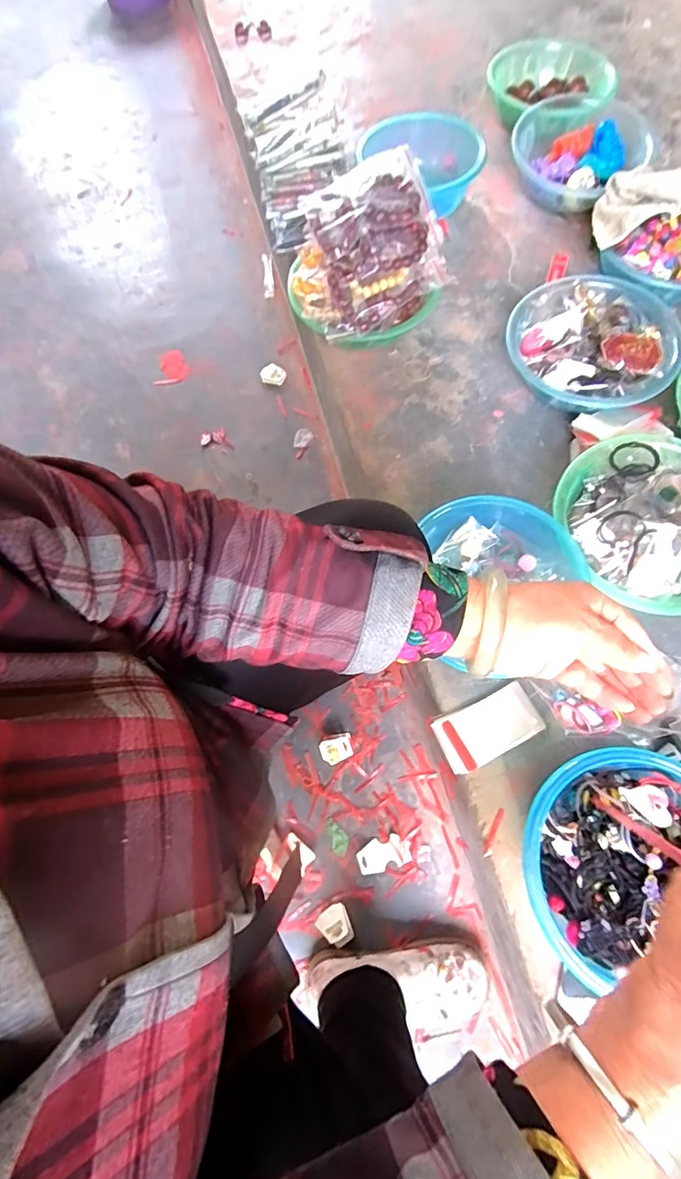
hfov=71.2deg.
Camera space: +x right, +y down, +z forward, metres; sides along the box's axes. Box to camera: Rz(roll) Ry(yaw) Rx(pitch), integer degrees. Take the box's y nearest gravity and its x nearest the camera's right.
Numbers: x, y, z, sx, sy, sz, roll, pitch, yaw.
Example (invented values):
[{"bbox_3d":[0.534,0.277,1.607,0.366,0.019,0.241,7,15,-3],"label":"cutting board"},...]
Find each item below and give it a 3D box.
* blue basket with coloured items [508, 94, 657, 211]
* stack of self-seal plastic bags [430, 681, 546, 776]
[{"bbox_3d":[0.416,-0.768,0.843,0.213,0.076,0.217,-1,70,2],"label":"blue basket with coloured items"},{"bbox_3d":[0.180,0.167,0.576,0.126,0.010,0.066,-24,71,-6],"label":"stack of self-seal plastic bags"}]

